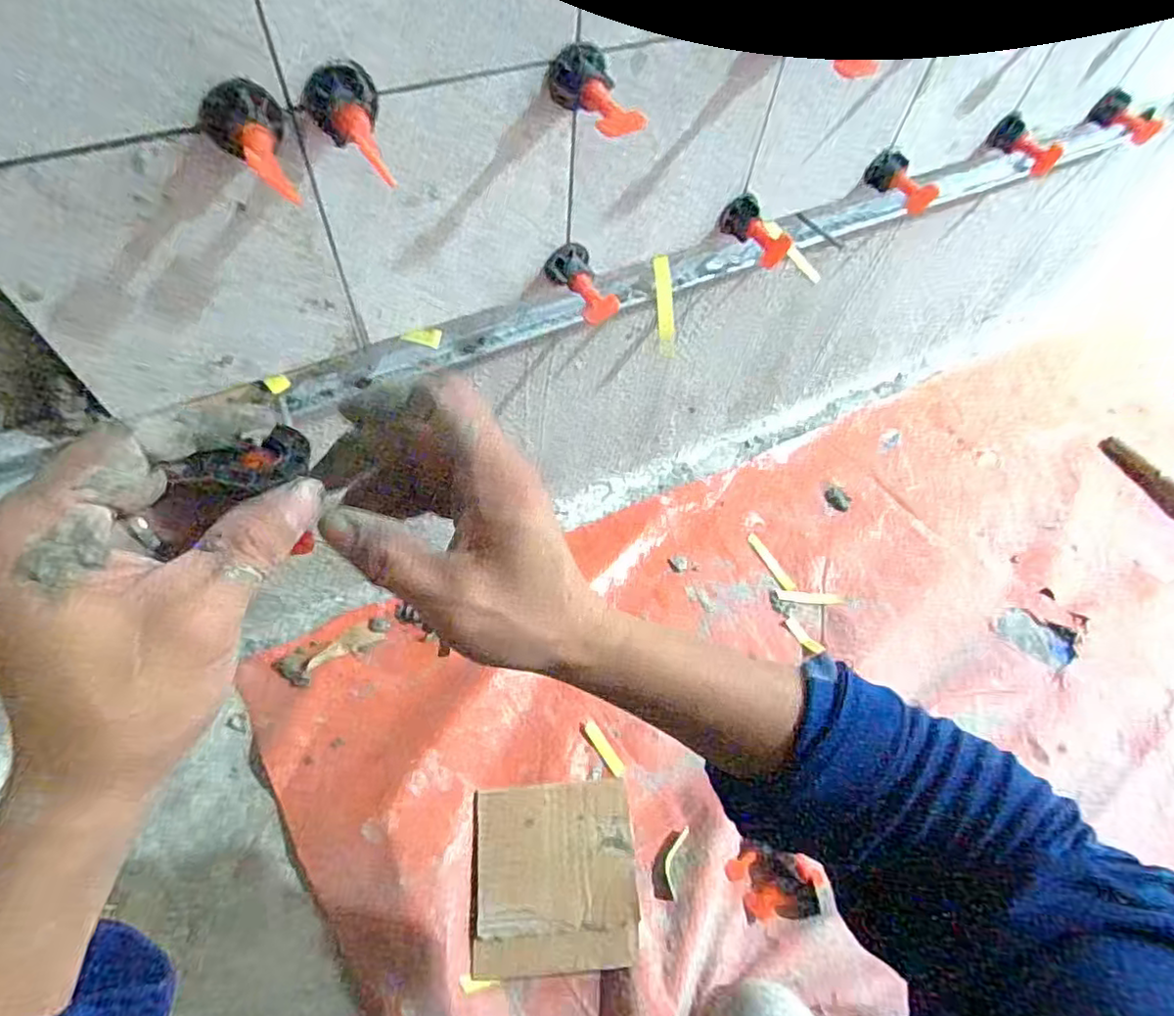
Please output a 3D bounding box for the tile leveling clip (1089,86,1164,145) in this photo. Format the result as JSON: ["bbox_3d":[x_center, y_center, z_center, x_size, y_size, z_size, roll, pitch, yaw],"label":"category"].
[{"bbox_3d":[0.541,-0.393,0.642,0.070,0.033,0.025,31,59,-4],"label":"tile leveling clip"}]

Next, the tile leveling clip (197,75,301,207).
[{"bbox_3d":[-0.145,-0.157,0.275,0.033,0.026,0.054,-19,63,-16],"label":"tile leveling clip"}]

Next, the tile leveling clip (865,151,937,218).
[{"bbox_3d":[0.265,-0.275,0.537,0.060,0.029,0.024,32,59,-9],"label":"tile leveling clip"}]

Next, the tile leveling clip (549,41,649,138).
[{"bbox_3d":[0.004,-0.216,0.336,0.036,0.029,0.058,-16,62,-14],"label":"tile leveling clip"}]

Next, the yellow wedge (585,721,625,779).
[{"bbox_3d":[0.018,0.248,0.656,0.015,0.004,0.060,-30,65,-21],"label":"yellow wedge"}]

